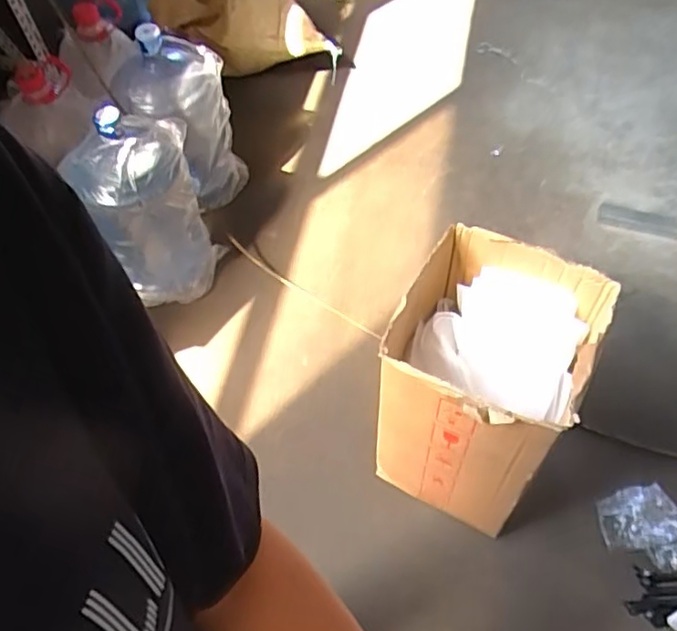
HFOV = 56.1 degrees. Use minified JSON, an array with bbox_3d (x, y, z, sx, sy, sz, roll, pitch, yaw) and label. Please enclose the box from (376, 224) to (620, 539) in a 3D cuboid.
[{"bbox_3d":[0.244,0.135,1.162,0.300,0.494,0.307,20,58,12],"label":"box"}]

